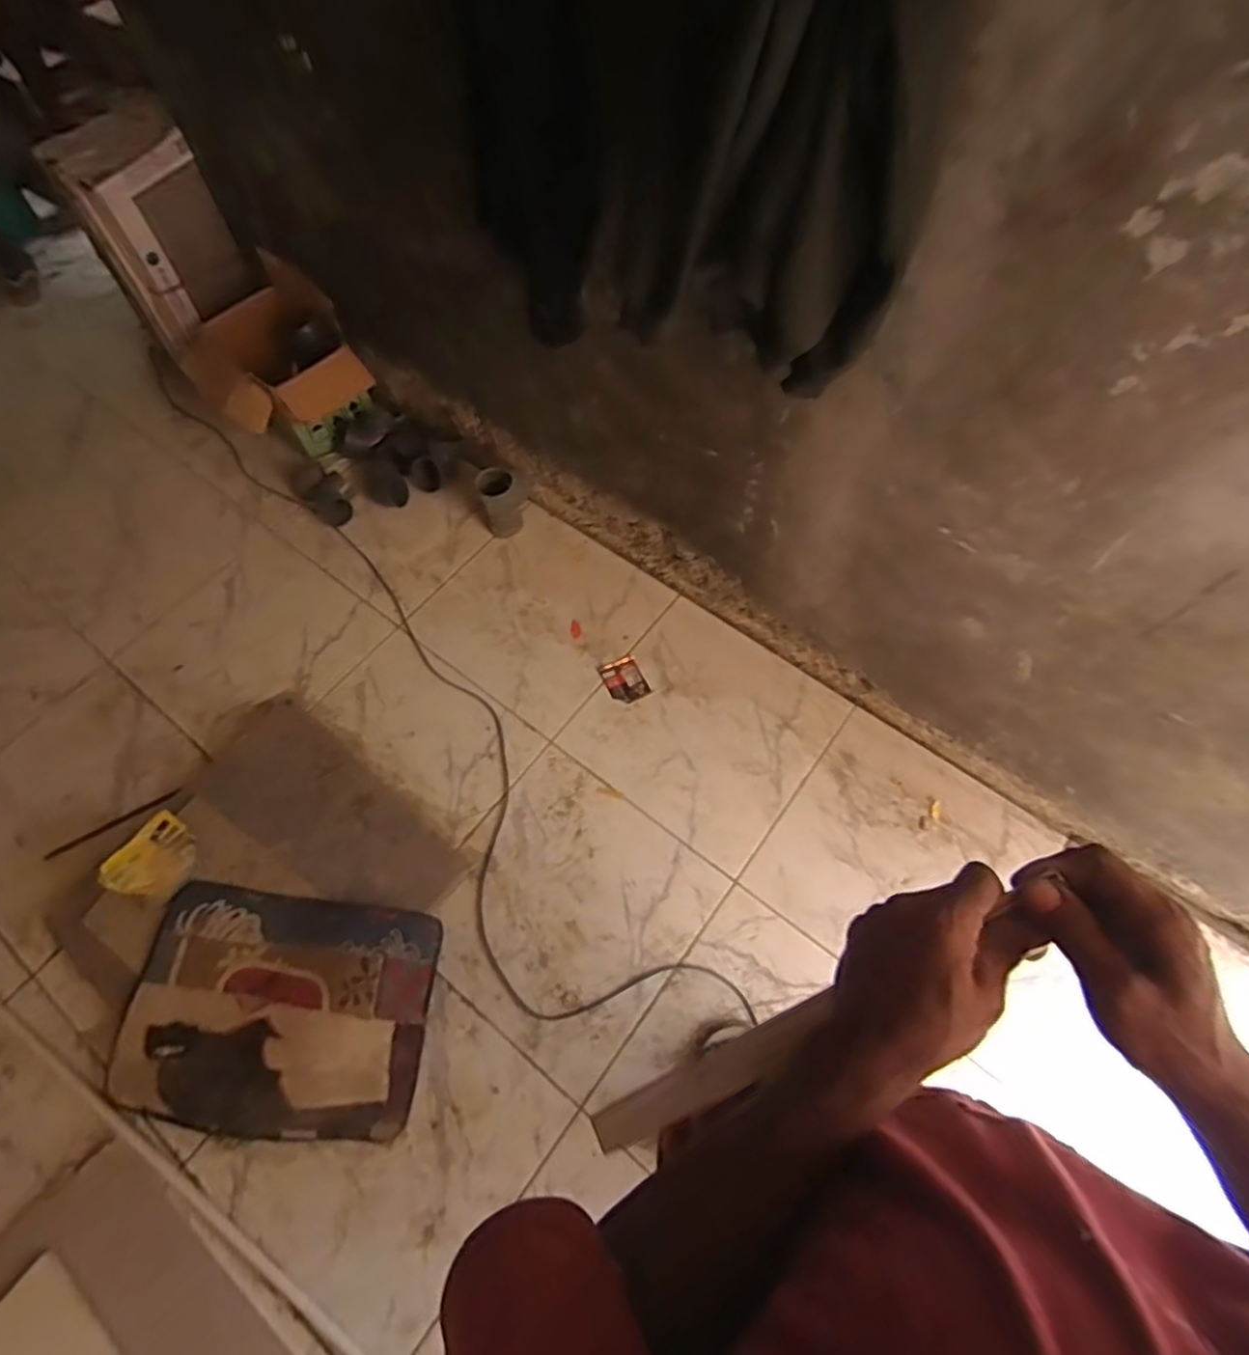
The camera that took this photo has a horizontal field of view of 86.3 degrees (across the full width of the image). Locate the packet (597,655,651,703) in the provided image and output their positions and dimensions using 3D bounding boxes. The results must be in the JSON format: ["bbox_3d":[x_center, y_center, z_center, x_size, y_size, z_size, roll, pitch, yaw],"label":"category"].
[{"bbox_3d":[-0.001,0.005,1.565,0.091,0.009,0.115,-24,66,-11],"label":"packet"}]

